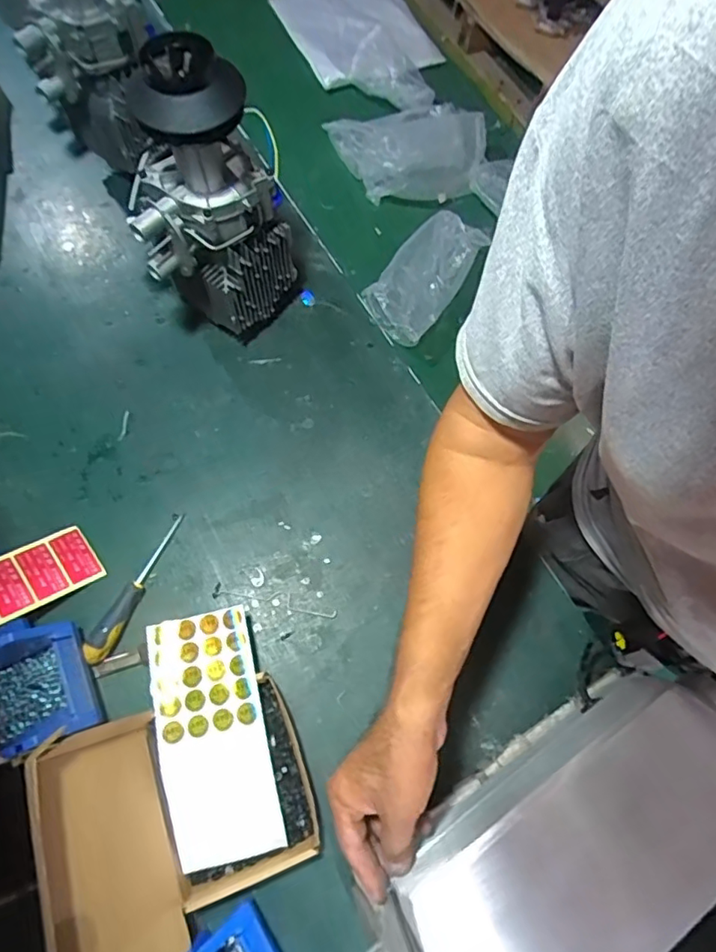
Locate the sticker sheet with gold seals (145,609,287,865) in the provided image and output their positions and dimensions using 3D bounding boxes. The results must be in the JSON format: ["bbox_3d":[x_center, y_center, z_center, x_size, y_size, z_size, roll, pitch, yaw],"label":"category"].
[{"bbox_3d":[-0.150,0.265,0.571,0.106,0.017,0.238,-11,77,-10],"label":"sticker sheet with gold seals"}]

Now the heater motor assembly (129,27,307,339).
[{"bbox_3d":[-0.159,-0.291,0.645,0.165,0.328,0.117,-6,69,-5],"label":"heater motor assembly"}]

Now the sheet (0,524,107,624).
[{"bbox_3d":[-0.391,0.120,0.617,0.184,0.010,0.080,-27,69,-38],"label":"sheet"}]

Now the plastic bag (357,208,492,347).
[{"bbox_3d":[0.209,-0.602,1.652,0.216,0.069,0.491,33,72,10],"label":"plastic bag"}]

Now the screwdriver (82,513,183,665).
[{"bbox_3d":[-0.254,0.128,0.645,0.029,0.020,0.183,26,70,7],"label":"screwdriver"}]

